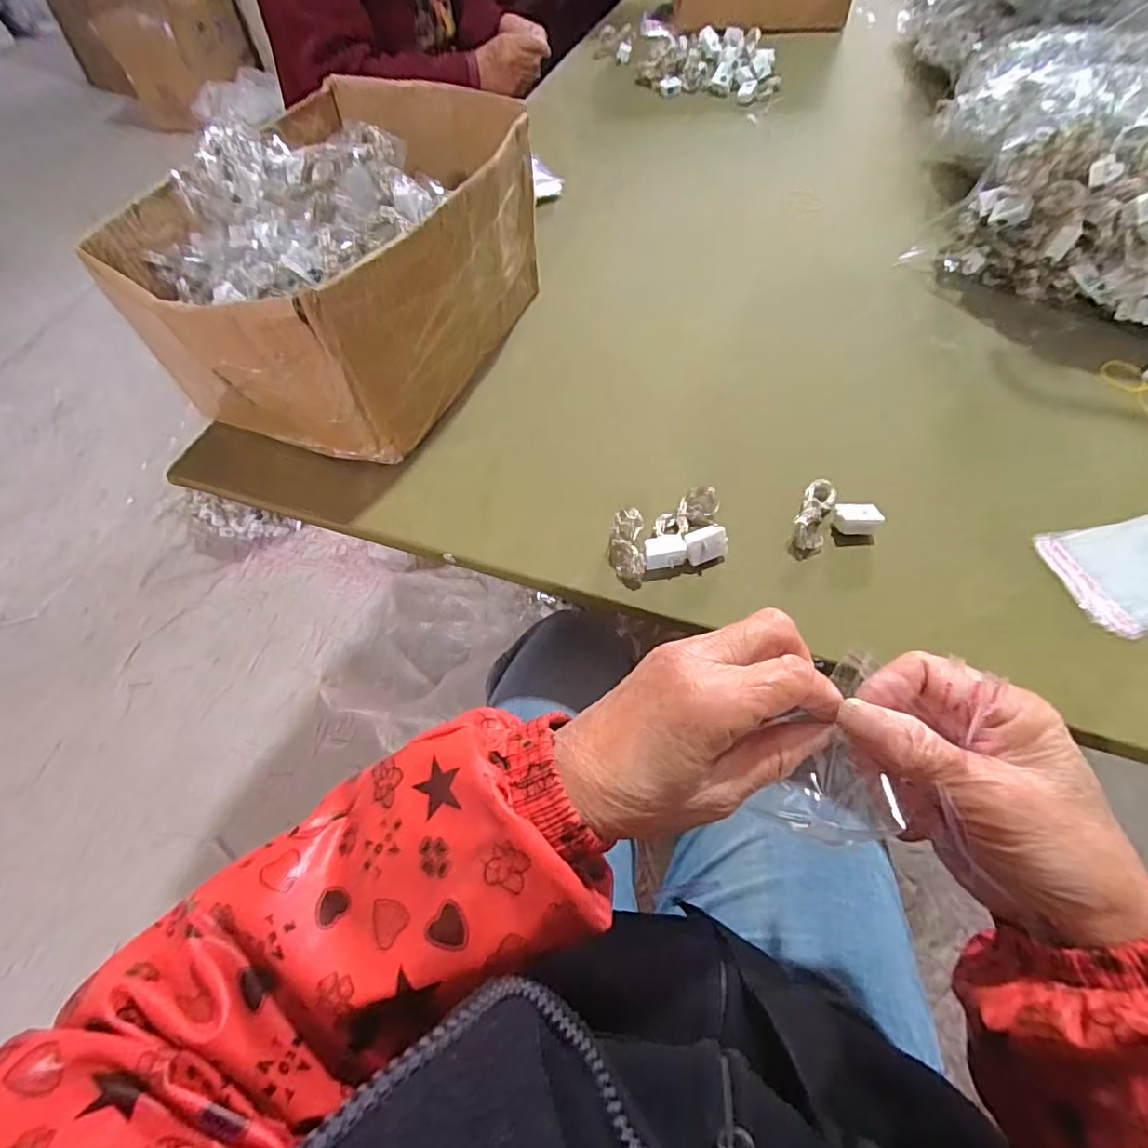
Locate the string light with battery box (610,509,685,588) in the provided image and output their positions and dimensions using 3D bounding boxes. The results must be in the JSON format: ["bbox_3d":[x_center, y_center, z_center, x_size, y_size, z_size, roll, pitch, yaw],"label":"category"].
[{"bbox_3d":[0.045,-0.022,0.389,0.046,0.023,0.050,-22,59,-12],"label":"string light with battery box"}]

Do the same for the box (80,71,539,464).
[{"bbox_3d":[-0.179,-0.240,0.446,0.217,0.182,0.287,19,60,14],"label":"box"}]

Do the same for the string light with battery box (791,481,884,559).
[{"bbox_3d":[0.179,-0.035,0.391,0.051,0.013,0.065,22,60,16],"label":"string light with battery box"}]

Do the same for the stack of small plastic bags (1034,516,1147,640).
[{"bbox_3d":[0.364,-0.001,0.374,0.089,0.004,0.078,-11,55,2],"label":"stack of small plastic bags"}]

